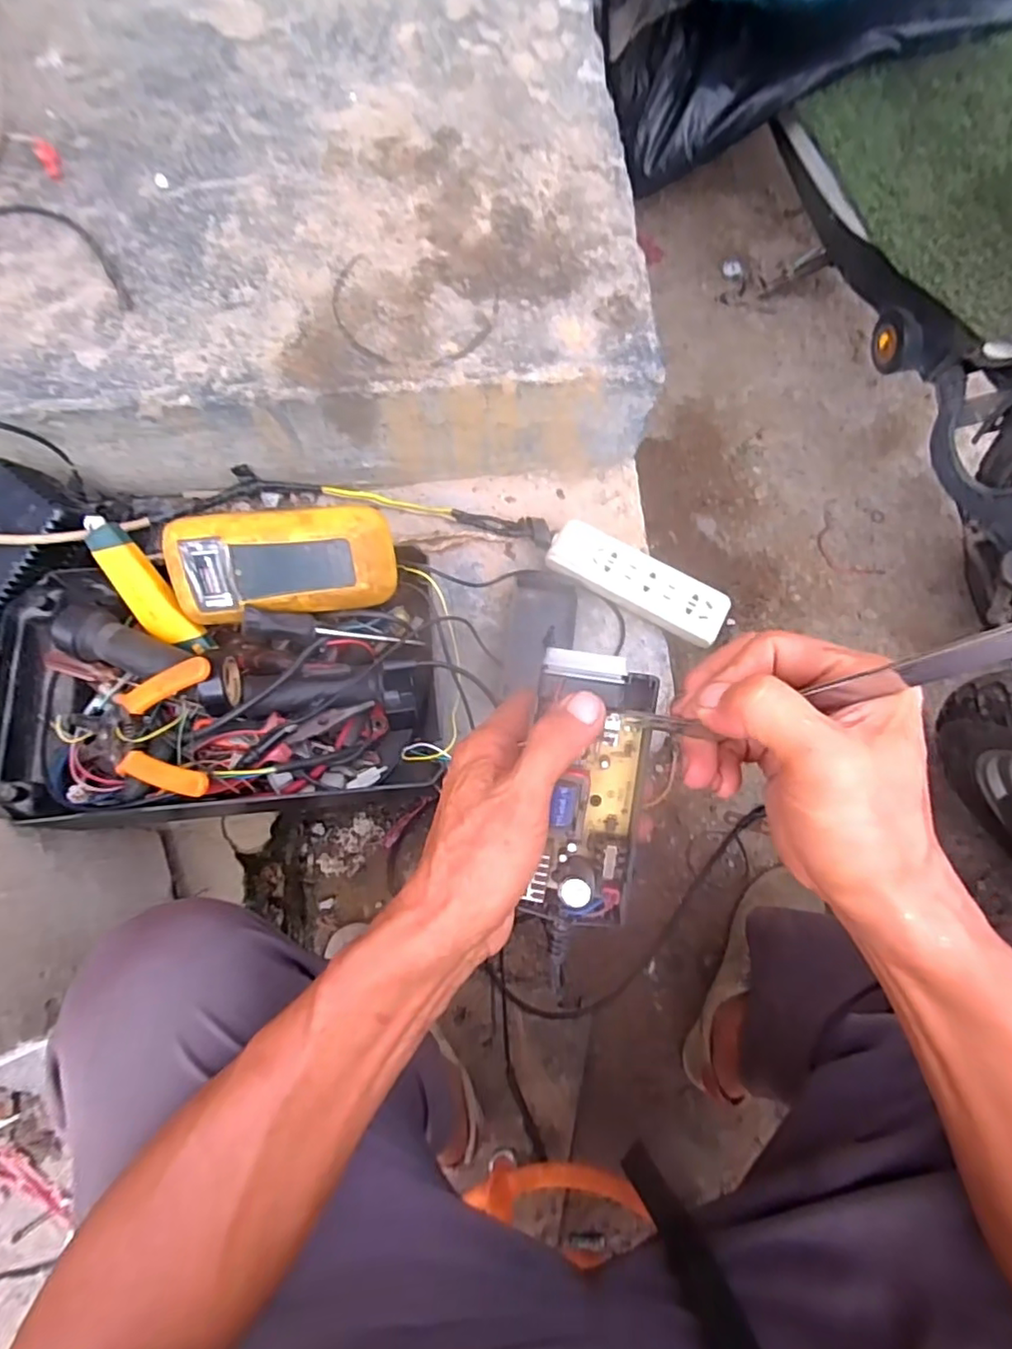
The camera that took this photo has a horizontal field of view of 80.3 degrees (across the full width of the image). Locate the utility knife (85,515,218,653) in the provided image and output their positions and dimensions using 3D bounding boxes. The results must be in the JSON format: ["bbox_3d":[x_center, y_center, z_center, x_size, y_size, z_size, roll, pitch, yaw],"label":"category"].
[{"bbox_3d":[-0.301,-0.068,0.496,0.039,0.027,0.135,-38,102,-12],"label":"utility knife"}]

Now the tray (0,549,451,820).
[{"bbox_3d":[-0.233,0.012,0.506,0.360,0.077,0.217,-1,73,-1],"label":"tray"}]

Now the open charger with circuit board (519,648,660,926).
[{"bbox_3d":[0.045,0.058,0.302,0.059,0.037,0.135,4,96,0],"label":"open charger with circuit board"}]

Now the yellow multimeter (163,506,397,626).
[{"bbox_3d":[-0.181,-0.091,0.492,0.175,0.039,0.083,-3,110,-1],"label":"yellow multimeter"}]

